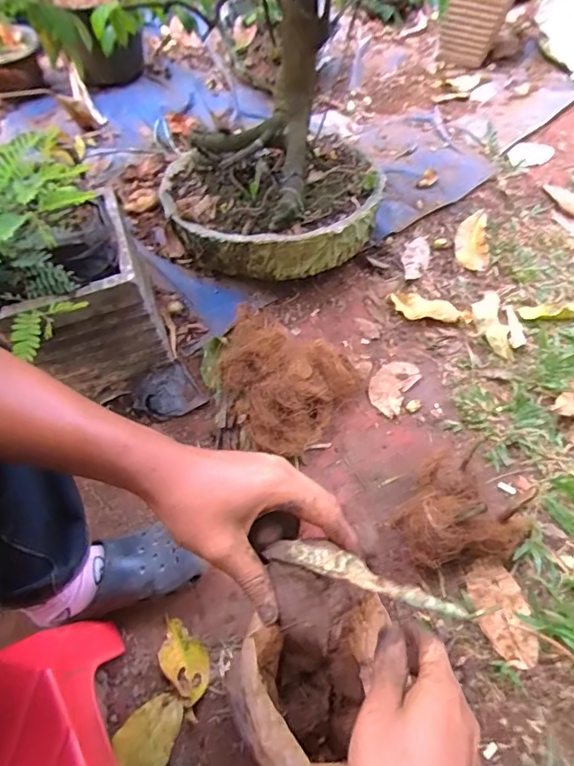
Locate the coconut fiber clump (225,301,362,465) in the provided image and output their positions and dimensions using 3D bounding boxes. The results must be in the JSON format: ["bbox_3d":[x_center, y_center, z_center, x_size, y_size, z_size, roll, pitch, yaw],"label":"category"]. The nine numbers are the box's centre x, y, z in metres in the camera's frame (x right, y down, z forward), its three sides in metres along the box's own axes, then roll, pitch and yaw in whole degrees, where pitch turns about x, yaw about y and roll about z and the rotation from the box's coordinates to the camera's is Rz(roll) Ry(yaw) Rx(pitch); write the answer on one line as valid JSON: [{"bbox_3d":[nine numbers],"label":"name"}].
[{"bbox_3d":[-0.014,-0.022,0.801,0.238,0.091,0.182,37,68,19],"label":"coconut fiber clump"}]

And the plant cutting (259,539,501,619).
[{"bbox_3d":[0.045,0.118,0.298,0.152,0.013,0.020,5,57,38],"label":"plant cutting"}]

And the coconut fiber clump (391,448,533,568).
[{"bbox_3d":[0.254,0.198,0.705,0.159,0.113,0.169,0,61,0],"label":"coconut fiber clump"}]

